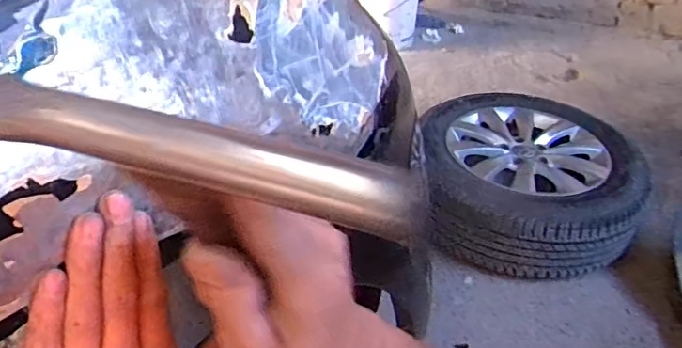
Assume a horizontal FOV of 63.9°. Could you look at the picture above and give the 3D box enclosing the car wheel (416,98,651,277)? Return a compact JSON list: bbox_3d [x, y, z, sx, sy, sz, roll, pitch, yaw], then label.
[{"bbox_3d":[0.487,0.018,1.494,0.596,0.230,0.559,9,37,8],"label":"car wheel"}]

